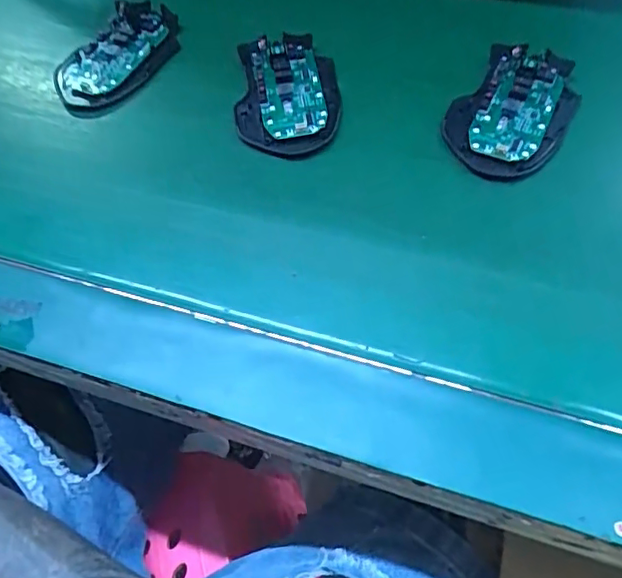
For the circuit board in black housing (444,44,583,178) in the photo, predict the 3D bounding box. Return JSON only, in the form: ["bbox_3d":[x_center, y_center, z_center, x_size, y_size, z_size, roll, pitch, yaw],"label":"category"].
[{"bbox_3d":[0.137,-0.123,0.378,0.074,0.021,0.114,27,66,17],"label":"circuit board in black housing"}]

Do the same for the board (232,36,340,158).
[{"bbox_3d":[-0.018,-0.143,0.406,0.072,0.022,0.116,-6,61,0],"label":"board"}]

